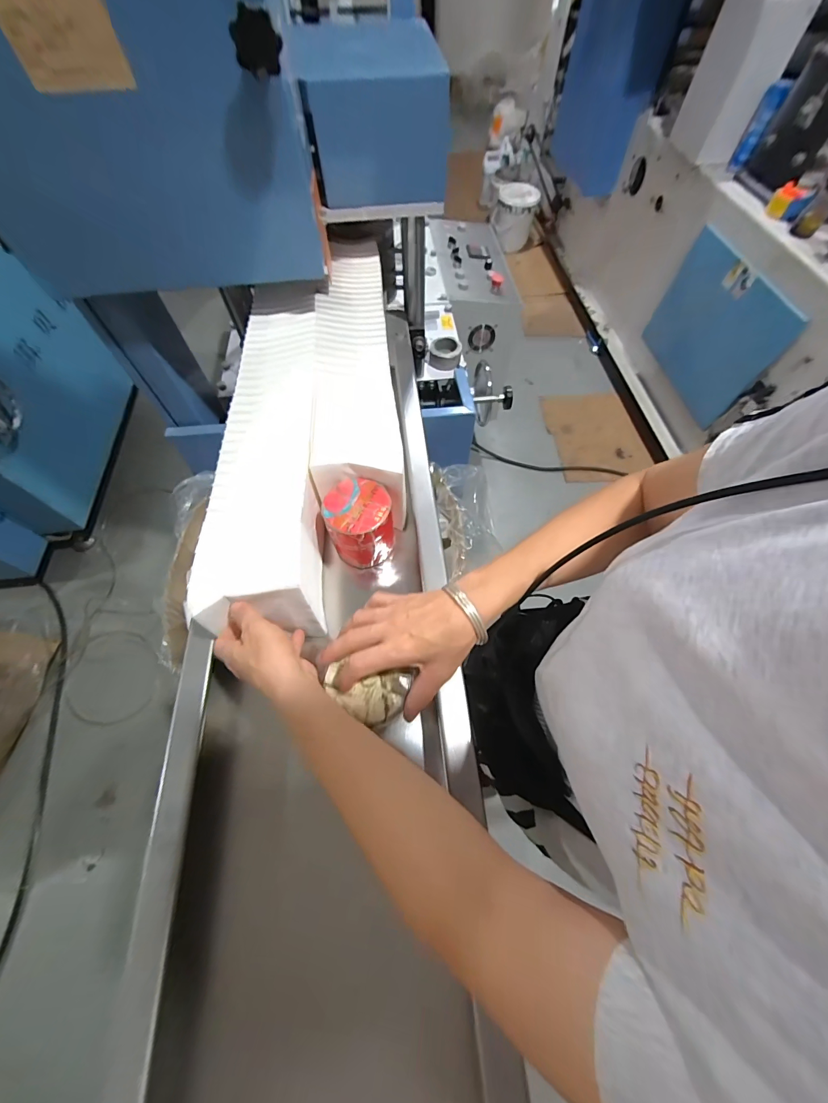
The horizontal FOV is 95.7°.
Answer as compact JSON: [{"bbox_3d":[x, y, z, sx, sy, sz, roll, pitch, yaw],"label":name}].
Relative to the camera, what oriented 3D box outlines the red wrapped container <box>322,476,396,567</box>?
[{"bbox_3d":[-0.069,-0.036,0.503,0.081,0.092,0.086,0,62,1],"label":"red wrapped container"}]

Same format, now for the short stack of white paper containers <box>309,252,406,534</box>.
[{"bbox_3d":[-0.095,-0.280,0.633,0.146,0.148,0.519,-6,62,-2],"label":"short stack of white paper containers"}]

